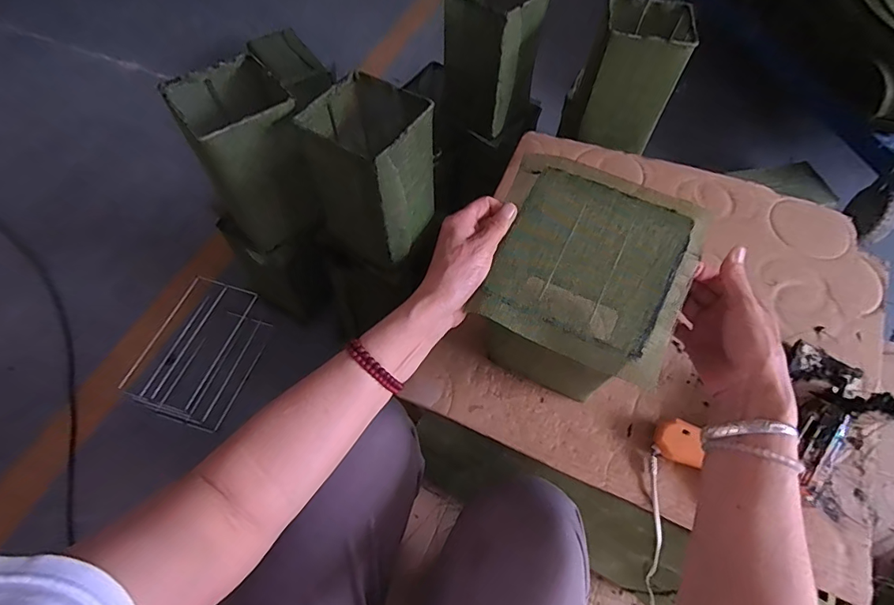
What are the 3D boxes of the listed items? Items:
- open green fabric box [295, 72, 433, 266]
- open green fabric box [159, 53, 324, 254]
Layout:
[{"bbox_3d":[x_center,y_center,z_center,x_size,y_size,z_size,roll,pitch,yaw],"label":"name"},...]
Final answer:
[{"bbox_3d":[-0.110,-0.207,0.718,0.165,0.214,0.138,32,65,16],"label":"open green fabric box"},{"bbox_3d":[-0.313,-0.233,0.744,0.140,0.240,0.180,-30,65,-17],"label":"open green fabric box"}]

